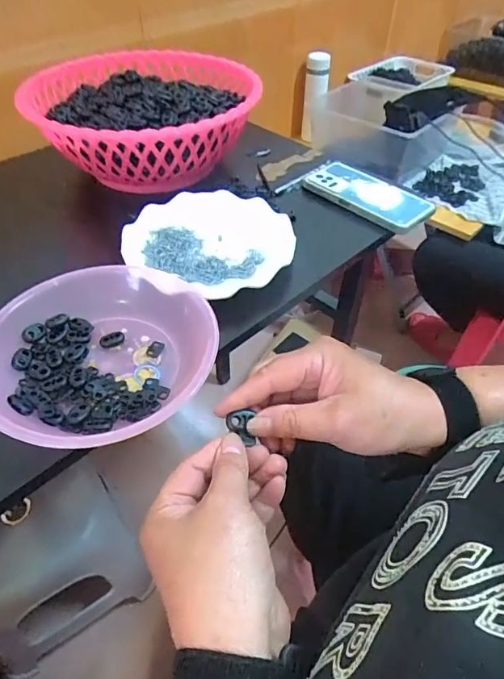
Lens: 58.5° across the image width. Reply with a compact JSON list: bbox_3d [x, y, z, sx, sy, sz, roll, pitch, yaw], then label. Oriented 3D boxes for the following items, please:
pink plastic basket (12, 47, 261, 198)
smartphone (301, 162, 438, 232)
[{"bbox_3d":[-0.140,-0.299,0.617,0.278,0.099,0.271,-7,47,-7],"label":"pink plastic basket"},{"bbox_3d":[0.153,-0.192,0.593,0.082,0.013,0.167,-35,56,-29],"label":"smartphone"}]

